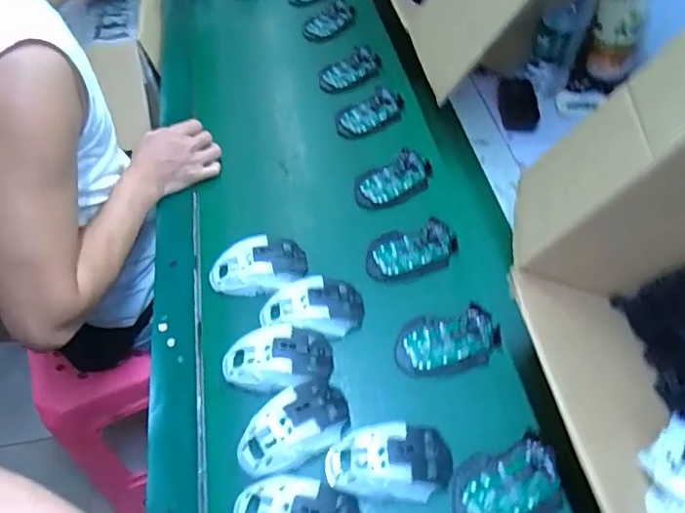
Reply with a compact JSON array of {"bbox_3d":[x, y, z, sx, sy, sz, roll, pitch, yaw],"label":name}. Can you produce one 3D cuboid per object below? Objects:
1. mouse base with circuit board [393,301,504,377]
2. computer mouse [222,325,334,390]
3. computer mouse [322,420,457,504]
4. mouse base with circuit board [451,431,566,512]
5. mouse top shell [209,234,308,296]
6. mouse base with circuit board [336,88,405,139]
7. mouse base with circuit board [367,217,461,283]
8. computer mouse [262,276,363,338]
[{"bbox_3d":[0.115,0.094,0.605,0.114,0.033,0.063,-10,53,-2],"label":"mouse base with circuit board"},{"bbox_3d":[-0.068,0.113,0.593,0.112,0.050,0.066,5,54,9],"label":"computer mouse"},{"bbox_3d":[0.044,0.194,0.519,0.116,0.033,0.063,-2,54,4],"label":"computer mouse"},{"bbox_3d":[0.153,0.215,0.509,0.104,0.014,0.069,-19,54,-8],"label":"mouse base with circuit board"},{"bbox_3d":[-0.102,0.012,0.664,0.117,0.037,0.071,-3,53,3],"label":"mouse top shell"},{"bbox_3d":[0.041,-0.215,0.839,0.113,0.017,0.066,-33,57,-18],"label":"mouse base with circuit board"},{"bbox_3d":[0.084,-0.009,0.686,0.117,0.032,0.063,-17,54,-7],"label":"mouse base with circuit board"},{"bbox_3d":[-0.035,0.056,0.621,0.112,0.030,0.062,0,54,6],"label":"computer mouse"}]

